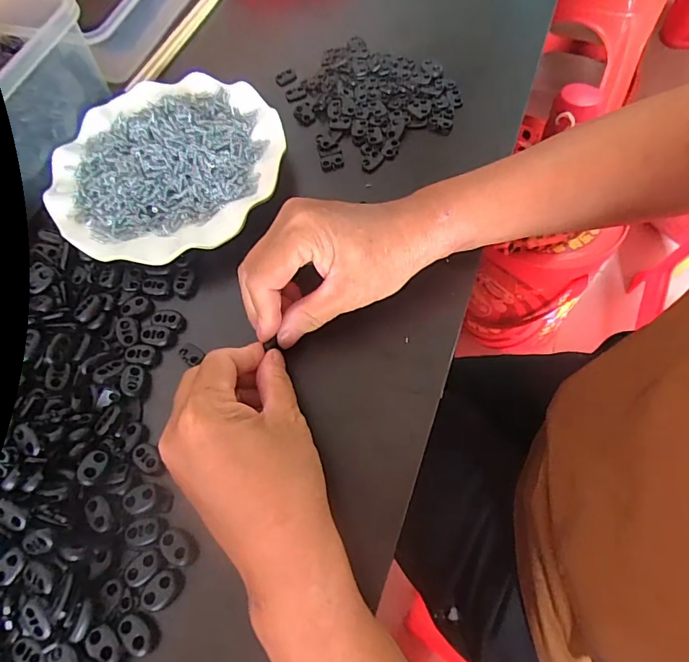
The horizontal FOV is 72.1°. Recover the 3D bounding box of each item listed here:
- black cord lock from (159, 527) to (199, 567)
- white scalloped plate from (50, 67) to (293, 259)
[{"bbox_3d":[-0.092,0.119,0.261,0.022,0.007,0.015,27,70,18],"label":"black cord lock"},{"bbox_3d":[-0.140,-0.135,0.370,0.182,0.020,0.179,-3,64,5],"label":"white scalloped plate"}]

